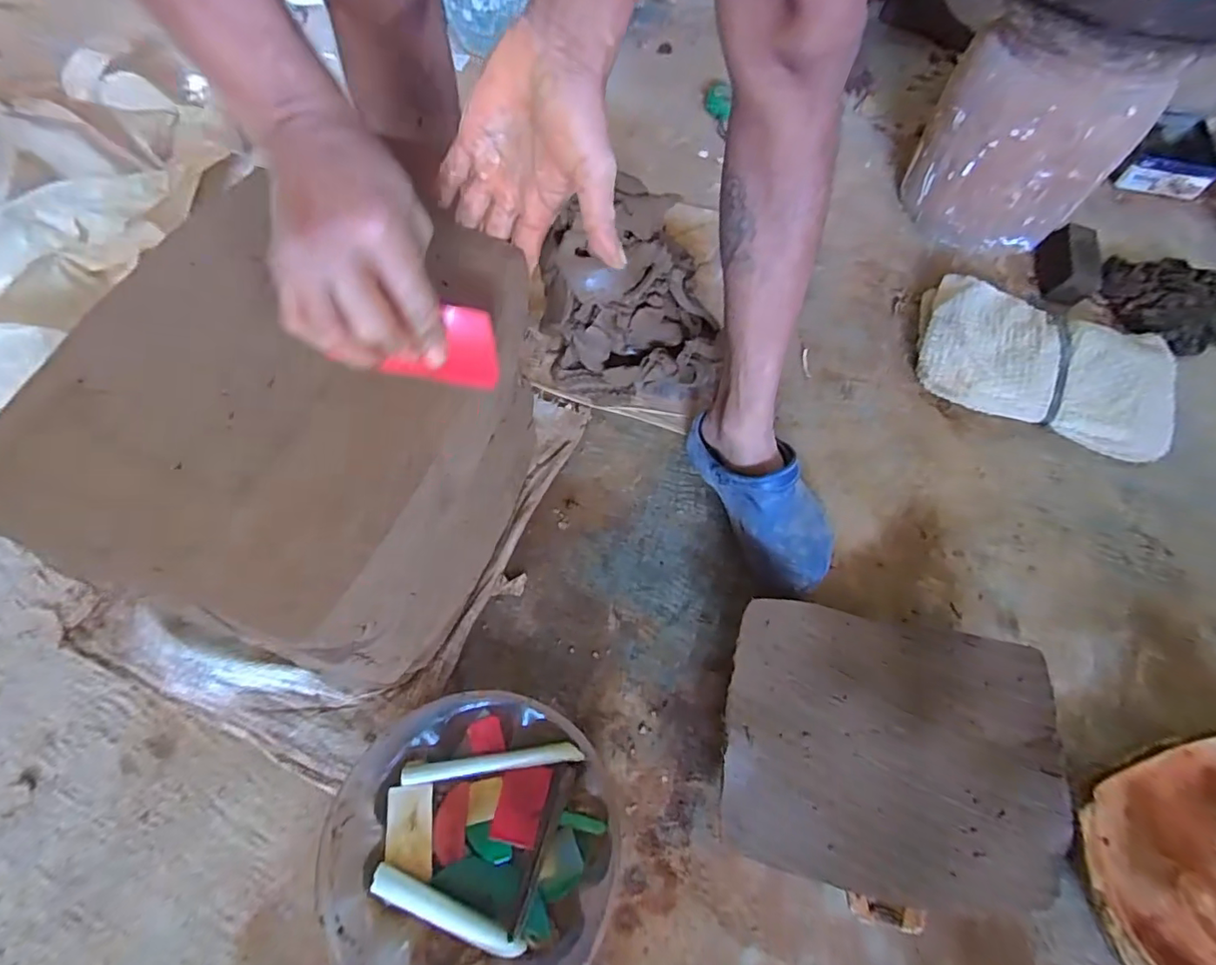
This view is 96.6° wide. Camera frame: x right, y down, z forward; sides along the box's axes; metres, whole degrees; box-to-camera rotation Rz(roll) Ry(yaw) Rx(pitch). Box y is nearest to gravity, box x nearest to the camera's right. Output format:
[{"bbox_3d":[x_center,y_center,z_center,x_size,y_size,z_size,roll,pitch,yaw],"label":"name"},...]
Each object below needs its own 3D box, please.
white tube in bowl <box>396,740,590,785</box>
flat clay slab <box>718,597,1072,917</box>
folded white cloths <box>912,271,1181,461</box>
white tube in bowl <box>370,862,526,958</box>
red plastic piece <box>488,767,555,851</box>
[{"bbox_3d":[-0.117,0.287,0.554,0.177,0.014,0.019,-6,64,-5],"label":"white tube in bowl"},{"bbox_3d":[0.277,0.260,0.532,0.315,0.052,0.251,12,66,4],"label":"flat clay slab"},{"bbox_3d":[0.635,-0.175,0.807,0.338,0.065,0.240,22,67,8],"label":"folded white cloths"},{"bbox_3d":[-0.148,0.395,0.497,0.148,0.014,0.023,22,65,8],"label":"white tube in bowl"},{"bbox_3d":[-0.086,0.318,0.536,0.046,0.004,0.069,11,61,4],"label":"red plastic piece"}]

